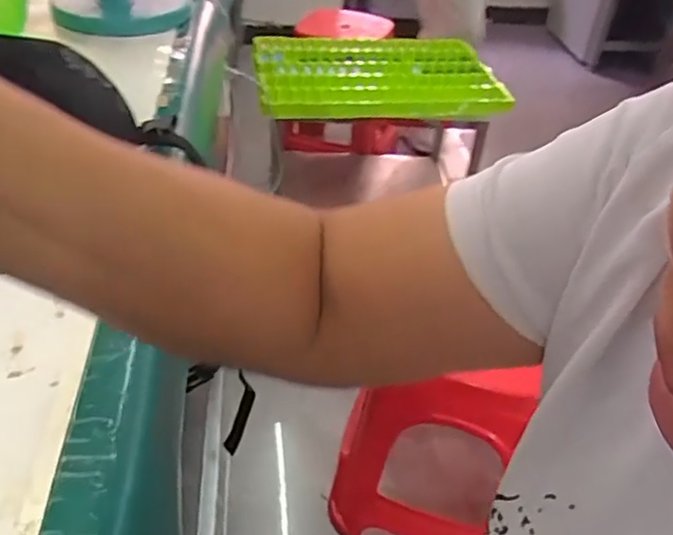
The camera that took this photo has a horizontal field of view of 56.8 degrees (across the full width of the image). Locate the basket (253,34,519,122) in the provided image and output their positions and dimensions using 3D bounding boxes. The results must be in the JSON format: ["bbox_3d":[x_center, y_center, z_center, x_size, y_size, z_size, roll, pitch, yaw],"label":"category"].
[{"bbox_3d":[0.103,-0.508,1.613,0.641,0.069,0.425,-6,42,-13],"label":"basket"}]

